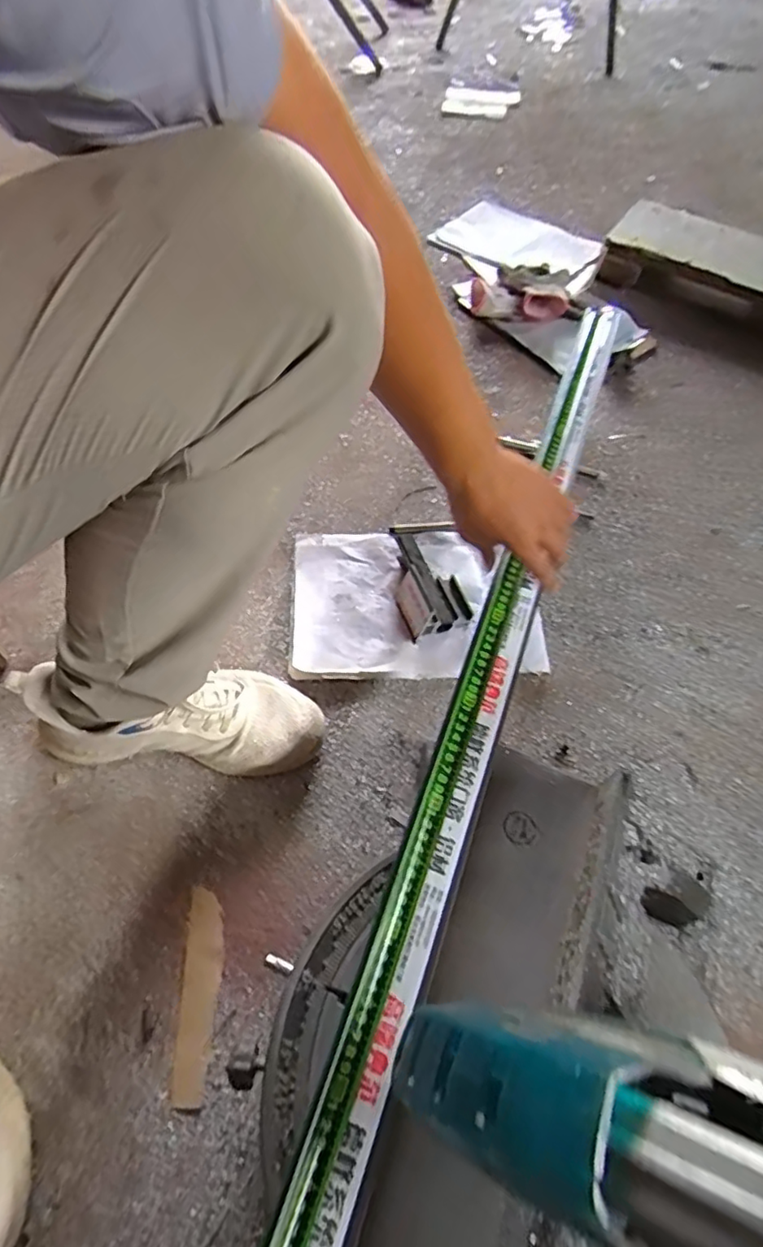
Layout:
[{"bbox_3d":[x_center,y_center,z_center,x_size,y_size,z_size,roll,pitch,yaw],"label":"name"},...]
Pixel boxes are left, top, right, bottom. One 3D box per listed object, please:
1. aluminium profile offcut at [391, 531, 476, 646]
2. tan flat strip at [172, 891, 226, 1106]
[{"bbox_3d":[0.049,-0.057,0.700,0.075,0.054,0.143,-15,60,-12],"label":"aluminium profile offcut"},{"bbox_3d":[-0.153,0.310,0.501,0.032,0.004,0.154,-2,58,-4],"label":"tan flat strip"}]

